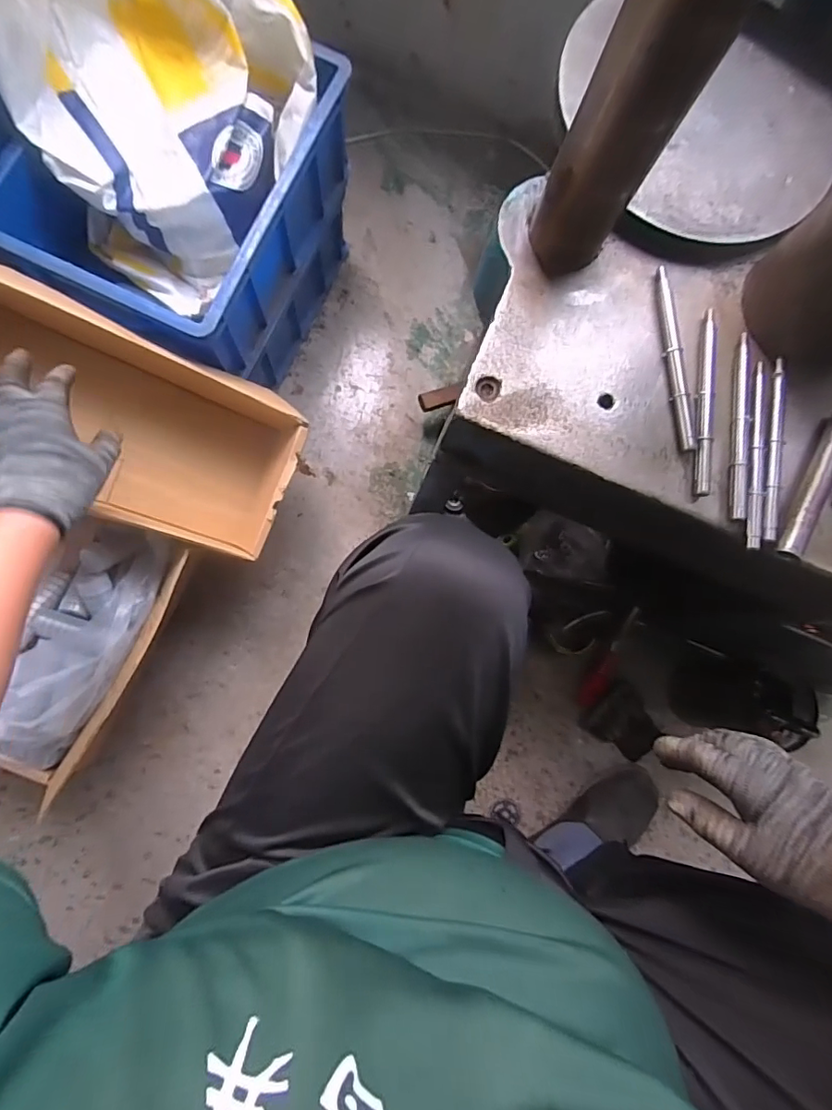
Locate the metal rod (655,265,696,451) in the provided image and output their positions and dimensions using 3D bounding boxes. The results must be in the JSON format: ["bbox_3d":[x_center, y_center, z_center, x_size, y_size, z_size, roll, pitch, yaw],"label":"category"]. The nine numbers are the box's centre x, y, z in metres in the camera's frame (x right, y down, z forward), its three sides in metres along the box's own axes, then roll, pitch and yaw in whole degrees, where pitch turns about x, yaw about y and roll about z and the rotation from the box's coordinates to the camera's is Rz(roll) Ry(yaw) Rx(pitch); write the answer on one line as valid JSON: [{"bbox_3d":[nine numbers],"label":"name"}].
[{"bbox_3d":[0.221,-0.169,0.441,0.012,0.007,0.163,-5,84,-7],"label":"metal rod"}]

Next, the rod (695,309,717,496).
[{"bbox_3d":[0.247,-0.132,0.438,0.015,0.009,0.163,10,82,-5],"label":"rod"}]

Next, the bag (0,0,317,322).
[{"bbox_3d":[-0.296,-0.525,0.586,0.285,0.243,0.324,34,81,-1],"label":"bag"}]

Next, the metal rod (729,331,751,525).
[{"bbox_3d":[0.277,-0.110,0.439,0.010,0.009,0.159,7,82,-5],"label":"metal rod"}]

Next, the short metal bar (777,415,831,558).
[{"bbox_3d":[0.338,-0.061,0.433,0.020,0.014,0.142,29,81,-2],"label":"short metal bar"}]

